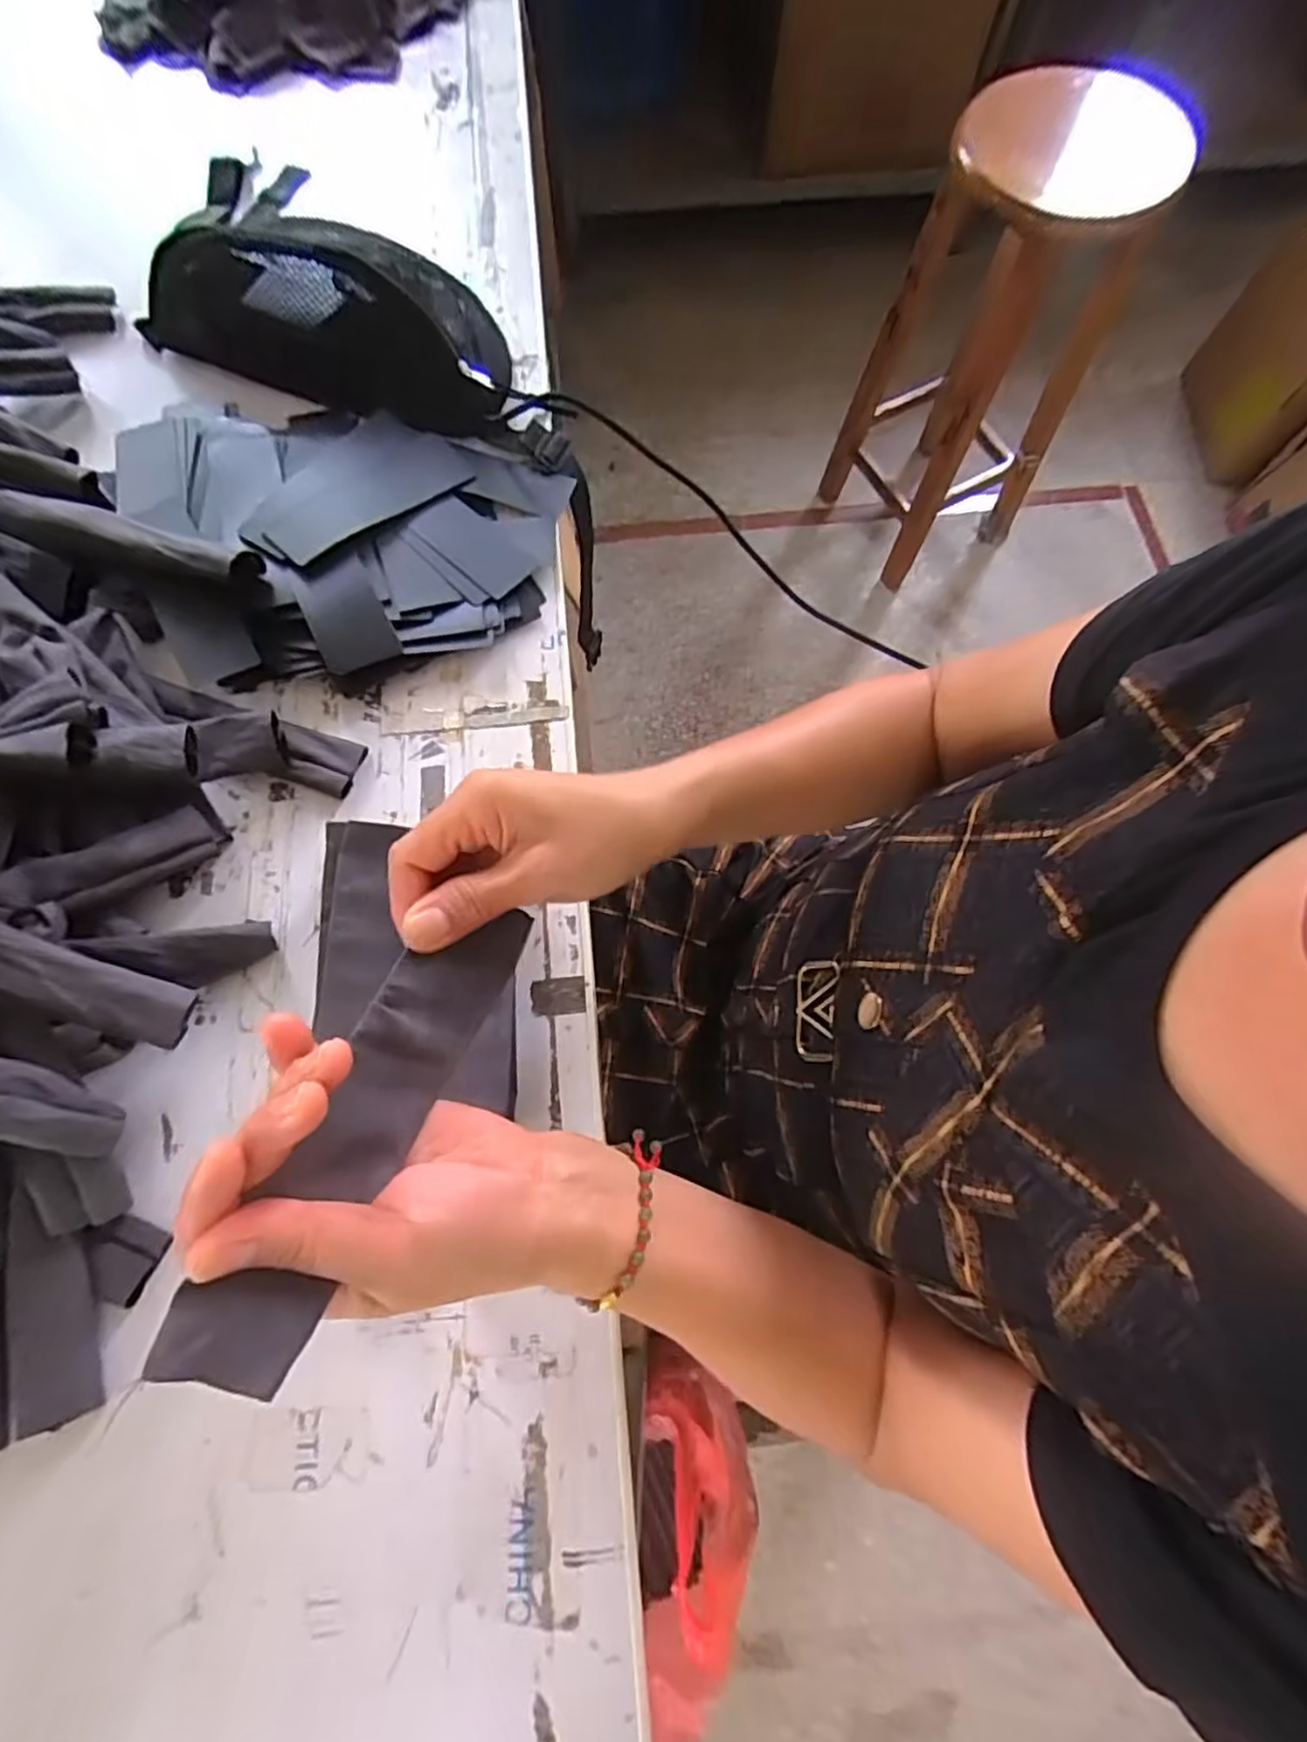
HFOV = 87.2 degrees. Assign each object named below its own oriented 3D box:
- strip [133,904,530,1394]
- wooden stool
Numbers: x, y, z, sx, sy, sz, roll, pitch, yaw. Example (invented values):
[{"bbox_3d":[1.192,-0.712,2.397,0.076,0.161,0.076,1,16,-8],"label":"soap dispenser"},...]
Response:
[{"bbox_3d":[-0.103,0.085,0.256,0.042,0.010,0.180,42,51,-22],"label":"strip"},{"bbox_3d":[0.536,-0.825,1.123,0.282,0.594,0.277,-24,75,-7],"label":"wooden stool"}]

